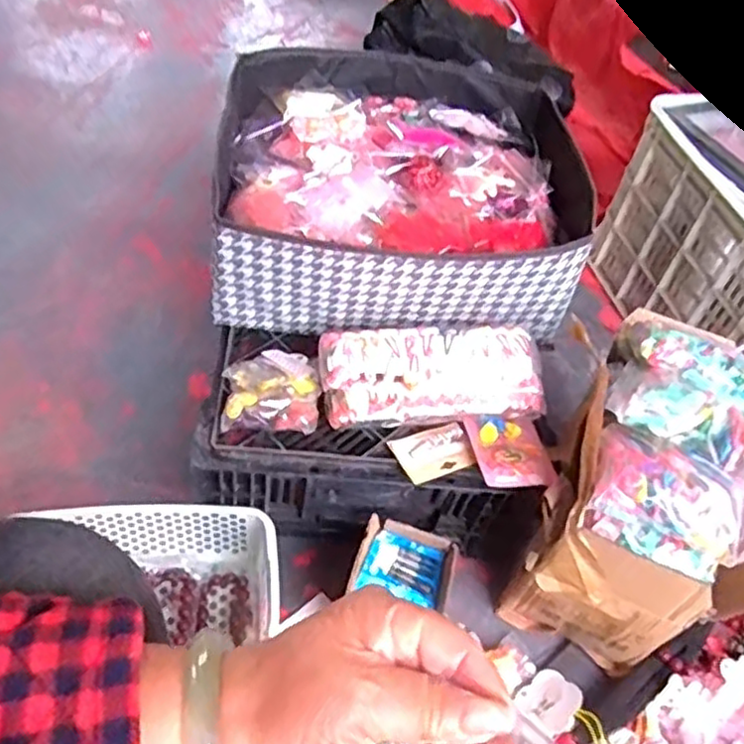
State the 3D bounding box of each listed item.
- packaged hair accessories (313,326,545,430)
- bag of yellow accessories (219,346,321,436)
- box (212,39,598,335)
[{"bbox_3d":[0.061,0.004,0.746,0.232,0.069,0.097,-3,53,-12],"label":"packaged hair accessories"},{"bbox_3d":[-0.105,0.016,0.735,0.094,0.037,0.101,3,52,-7],"label":"bag of yellow accessories"},{"bbox_3d":[0.028,-0.219,0.840,0.396,0.132,0.369,5,51,-5],"label":"box"}]

